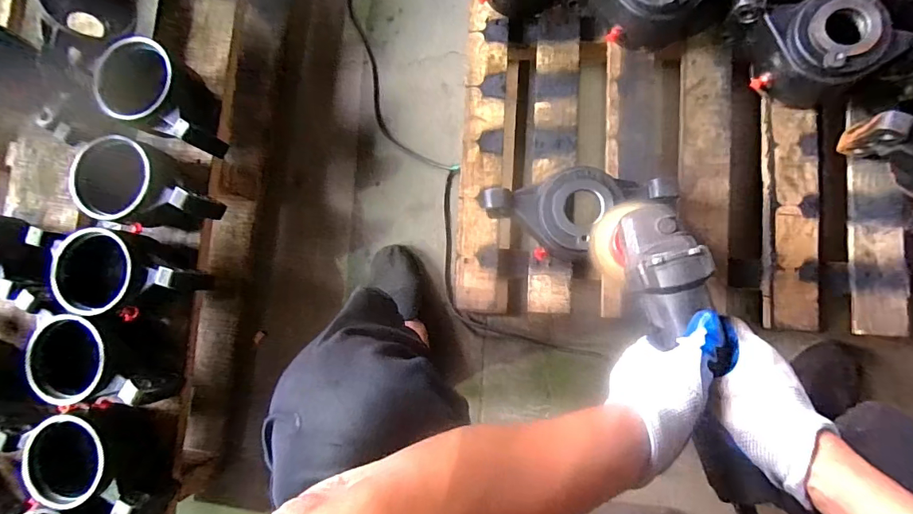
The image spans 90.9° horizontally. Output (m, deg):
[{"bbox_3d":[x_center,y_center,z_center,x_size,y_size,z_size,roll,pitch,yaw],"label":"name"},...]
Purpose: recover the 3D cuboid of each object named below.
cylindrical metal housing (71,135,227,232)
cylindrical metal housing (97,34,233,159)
[{"bbox_3d":[-0.438,-0.098,0.644,0.183,0.098,0.113,14,87,8],"label":"cylindrical metal housing"},{"bbox_3d":[-0.407,-0.228,0.646,0.152,0.106,0.114,19,88,8],"label":"cylindrical metal housing"}]

